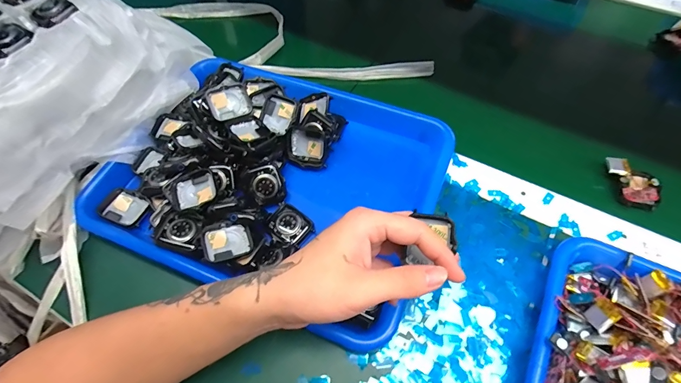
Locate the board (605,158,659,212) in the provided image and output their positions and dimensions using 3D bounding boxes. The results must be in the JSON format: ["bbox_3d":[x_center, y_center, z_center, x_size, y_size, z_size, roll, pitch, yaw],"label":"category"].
[{"bbox_3d":[0.311,-0.008,0.367,0.042,0.017,0.060,-10,61,-2],"label":"board"}]

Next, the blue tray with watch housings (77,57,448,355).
[{"bbox_3d":[-0.069,-0.021,0.363,0.326,0.051,0.257,20,64,14],"label":"blue tray with watch housings"}]

